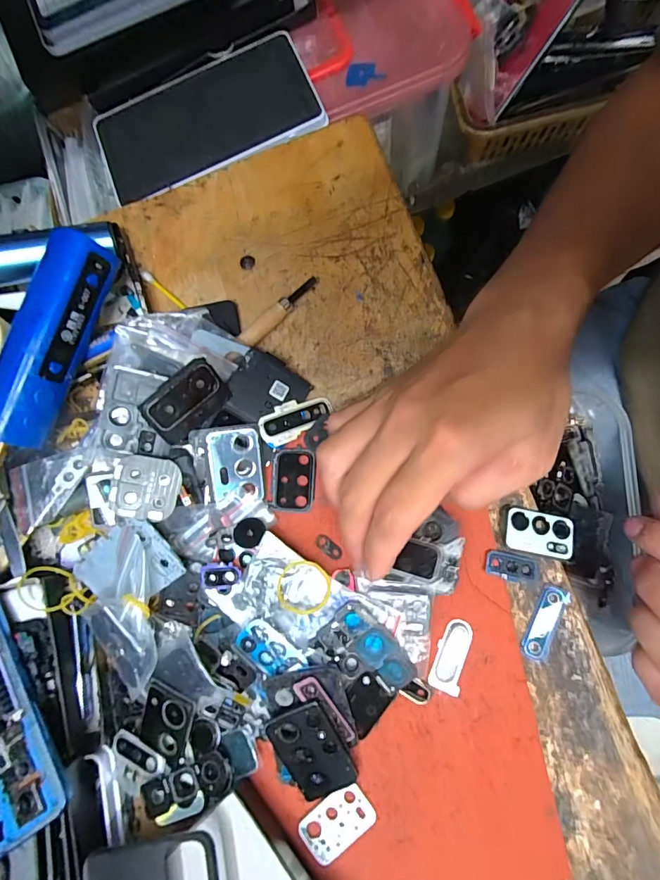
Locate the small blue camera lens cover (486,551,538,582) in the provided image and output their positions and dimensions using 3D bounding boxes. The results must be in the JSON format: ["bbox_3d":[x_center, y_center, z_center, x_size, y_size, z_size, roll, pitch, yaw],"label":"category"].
[{"bbox_3d":[0.102,0.071,0.236,0.029,0.004,0.013,10,81,8],"label":"small blue camera lens cover"}]

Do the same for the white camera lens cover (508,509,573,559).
[{"bbox_3d":[0.118,0.052,0.239,0.038,0.005,0.023,10,81,8],"label":"white camera lens cover"}]

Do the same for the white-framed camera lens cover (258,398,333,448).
[{"bbox_3d":[-0.021,-0.014,0.262,0.046,0.007,0.021,-29,77,-6],"label":"white-framed camera lens cover"}]

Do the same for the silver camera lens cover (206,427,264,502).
[{"bbox_3d":[-0.056,0.015,0.250,0.029,0.004,0.042,-8,94,-15],"label":"silver camera lens cover"}]

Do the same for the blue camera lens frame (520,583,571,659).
[{"bbox_3d":[0.117,0.099,0.230,0.012,0.004,0.041,30,84,11],"label":"blue camera lens frame"}]

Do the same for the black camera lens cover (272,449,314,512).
[{"bbox_3d":[-0.022,0.024,0.258,0.024,0.004,0.037,0,79,7],"label":"black camera lens cover"}]

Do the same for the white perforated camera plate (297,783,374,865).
[{"bbox_3d":[0.003,0.200,0.222,0.038,0.005,0.024,-39,78,-2],"label":"white perforated camera plate"}]

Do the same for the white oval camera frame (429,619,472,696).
[{"bbox_3d":[0.066,0.117,0.231,0.016,0.004,0.037,17,82,9],"label":"white oval camera frame"}]

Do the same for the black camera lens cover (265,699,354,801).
[{"bbox_3d":[-0.009,0.162,0.221,0.033,0.004,0.051,-26,98,4],"label":"black camera lens cover"}]

